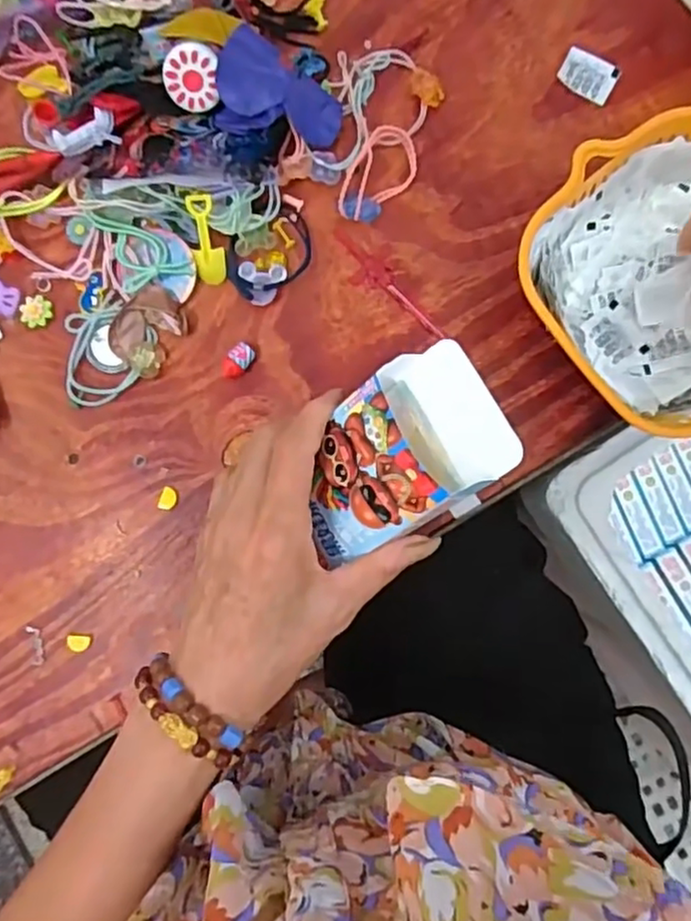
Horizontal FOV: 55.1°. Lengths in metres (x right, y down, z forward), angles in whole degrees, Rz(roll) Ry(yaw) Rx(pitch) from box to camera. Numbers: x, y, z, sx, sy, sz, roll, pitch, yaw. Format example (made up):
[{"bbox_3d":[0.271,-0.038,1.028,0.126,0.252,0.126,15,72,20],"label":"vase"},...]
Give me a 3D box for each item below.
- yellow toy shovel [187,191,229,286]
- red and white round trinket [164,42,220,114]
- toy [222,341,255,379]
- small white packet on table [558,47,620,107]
[{"bbox_3d":[-0.077,-0.123,0.370,0.017,0.006,0.048,-7,111,-2],"label":"yellow toy shovel"},{"bbox_3d":[-0.083,-0.204,0.354,0.030,0.006,0.032,4,127,5],"label":"red and white round trinket"},{"bbox_3d":[-0.061,-0.056,0.374,0.012,0.012,0.021,37,88,3],"label":"toy"},{"bbox_3d":[0.142,-0.225,0.385,0.032,0.004,0.025,27,88,3],"label":"small white packet on table"}]

